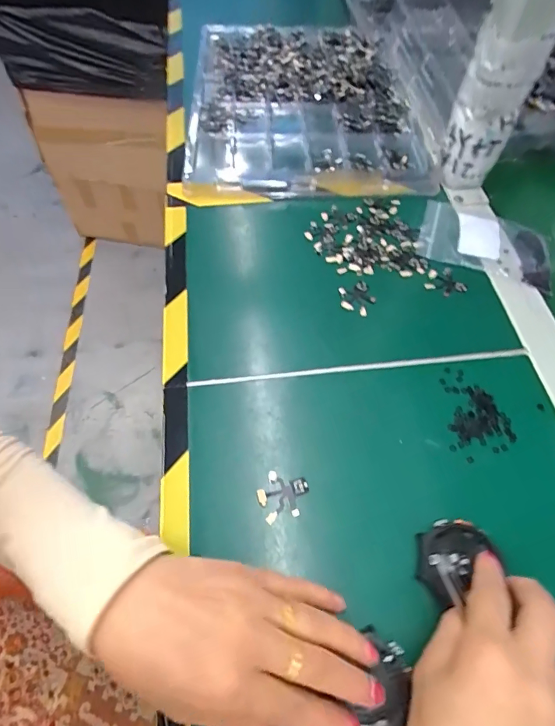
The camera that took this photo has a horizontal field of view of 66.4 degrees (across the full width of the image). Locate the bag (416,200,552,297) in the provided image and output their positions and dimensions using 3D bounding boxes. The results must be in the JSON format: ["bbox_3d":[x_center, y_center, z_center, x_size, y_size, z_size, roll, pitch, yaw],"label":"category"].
[{"bbox_3d":[0.207,-0.118,0.425,0.127,0.014,0.090,18,61,11],"label":"bag"}]

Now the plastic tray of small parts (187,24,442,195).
[{"bbox_3d":[0.027,-0.376,0.572,0.281,0.016,0.451,-4,59,-2],"label":"plastic tray of small parts"}]

